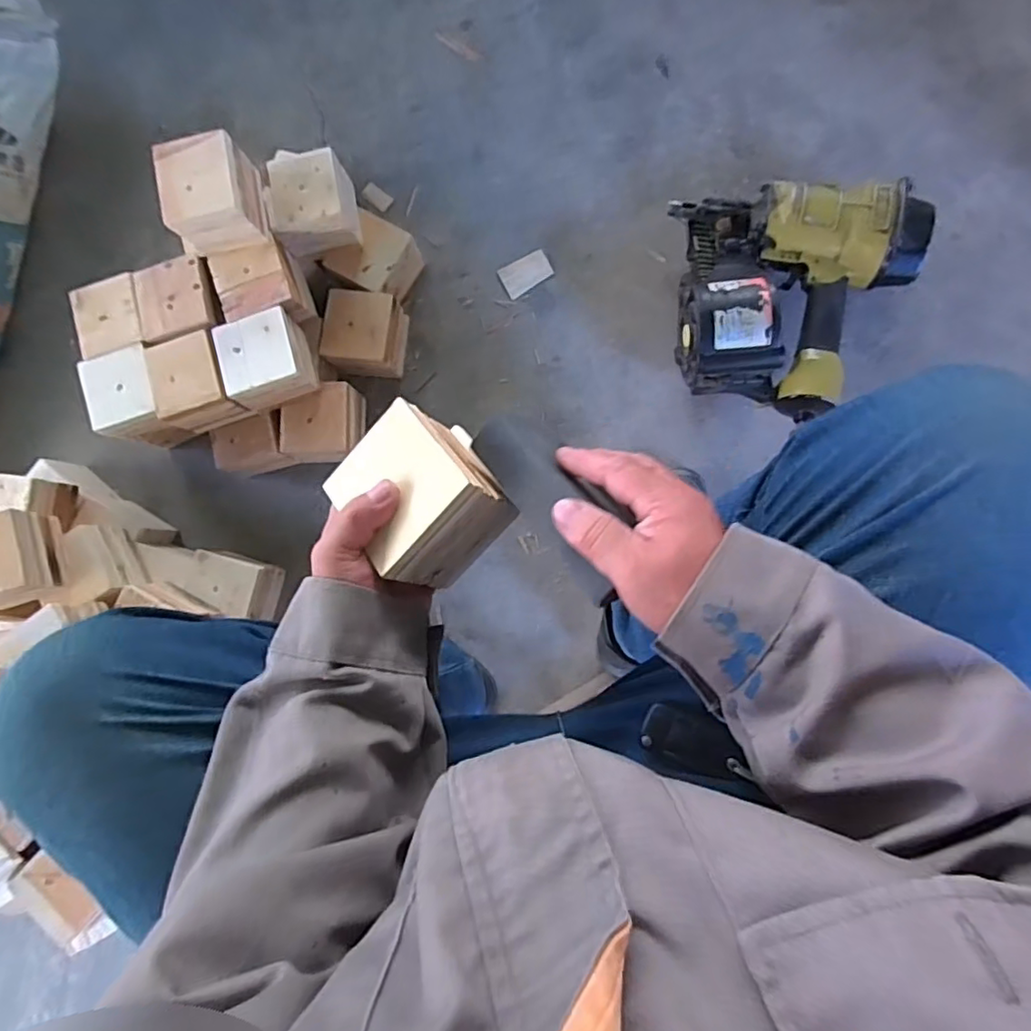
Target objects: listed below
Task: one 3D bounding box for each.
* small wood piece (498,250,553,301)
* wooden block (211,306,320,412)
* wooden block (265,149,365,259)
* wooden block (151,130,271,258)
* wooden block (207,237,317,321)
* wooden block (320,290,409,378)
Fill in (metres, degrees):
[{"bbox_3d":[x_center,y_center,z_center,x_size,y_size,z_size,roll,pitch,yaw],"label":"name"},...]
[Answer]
[{"bbox_3d":[0.016,-0.352,0.874,0.073,0.009,0.047,-27,82,4],"label":"small wood piece"},{"bbox_3d":[-0.317,-0.195,0.782,0.097,0.084,0.102,-18,83,5],"label":"wooden block"},{"bbox_3d":[-0.261,-0.398,0.783,0.097,0.076,0.112,-7,84,6],"label":"wooden block"},{"bbox_3d":[-0.369,-0.379,0.719,0.111,0.081,0.110,-8,84,6],"label":"wooden block"},{"bbox_3d":[-0.325,-0.290,0.782,0.096,0.078,0.093,-18,83,5],"label":"wooden block"},{"bbox_3d":[-0.211,-0.250,0.845,0.100,0.072,0.105,5,85,7],"label":"wooden block"}]

